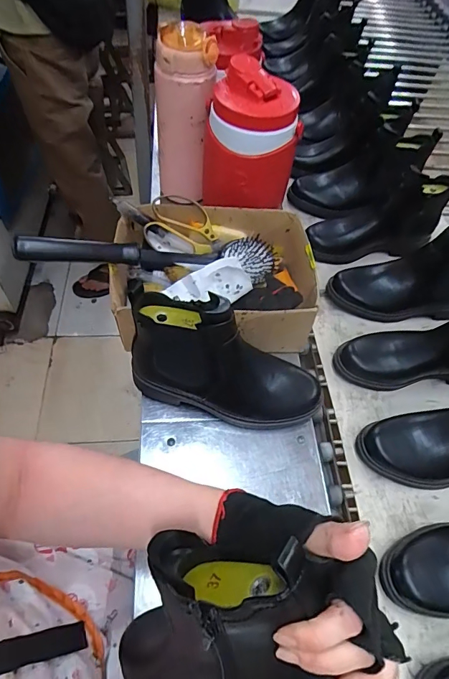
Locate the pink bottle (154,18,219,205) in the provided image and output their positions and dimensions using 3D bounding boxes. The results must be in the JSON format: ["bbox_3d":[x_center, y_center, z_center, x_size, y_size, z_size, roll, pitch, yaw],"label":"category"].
[{"bbox_3d":[-0.067,-0.363,0.695,0.097,0.267,0.079,-4,56,-8],"label":"pink bottle"}]

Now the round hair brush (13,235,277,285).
[{"bbox_3d":[-0.091,-0.115,0.567,0.357,0.052,0.053,-2,55,-20],"label":"round hair brush"}]

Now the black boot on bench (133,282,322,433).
[{"bbox_3d":[0.007,0.030,0.506,0.246,0.171,0.088,16,55,6],"label":"black boot on bench"}]

